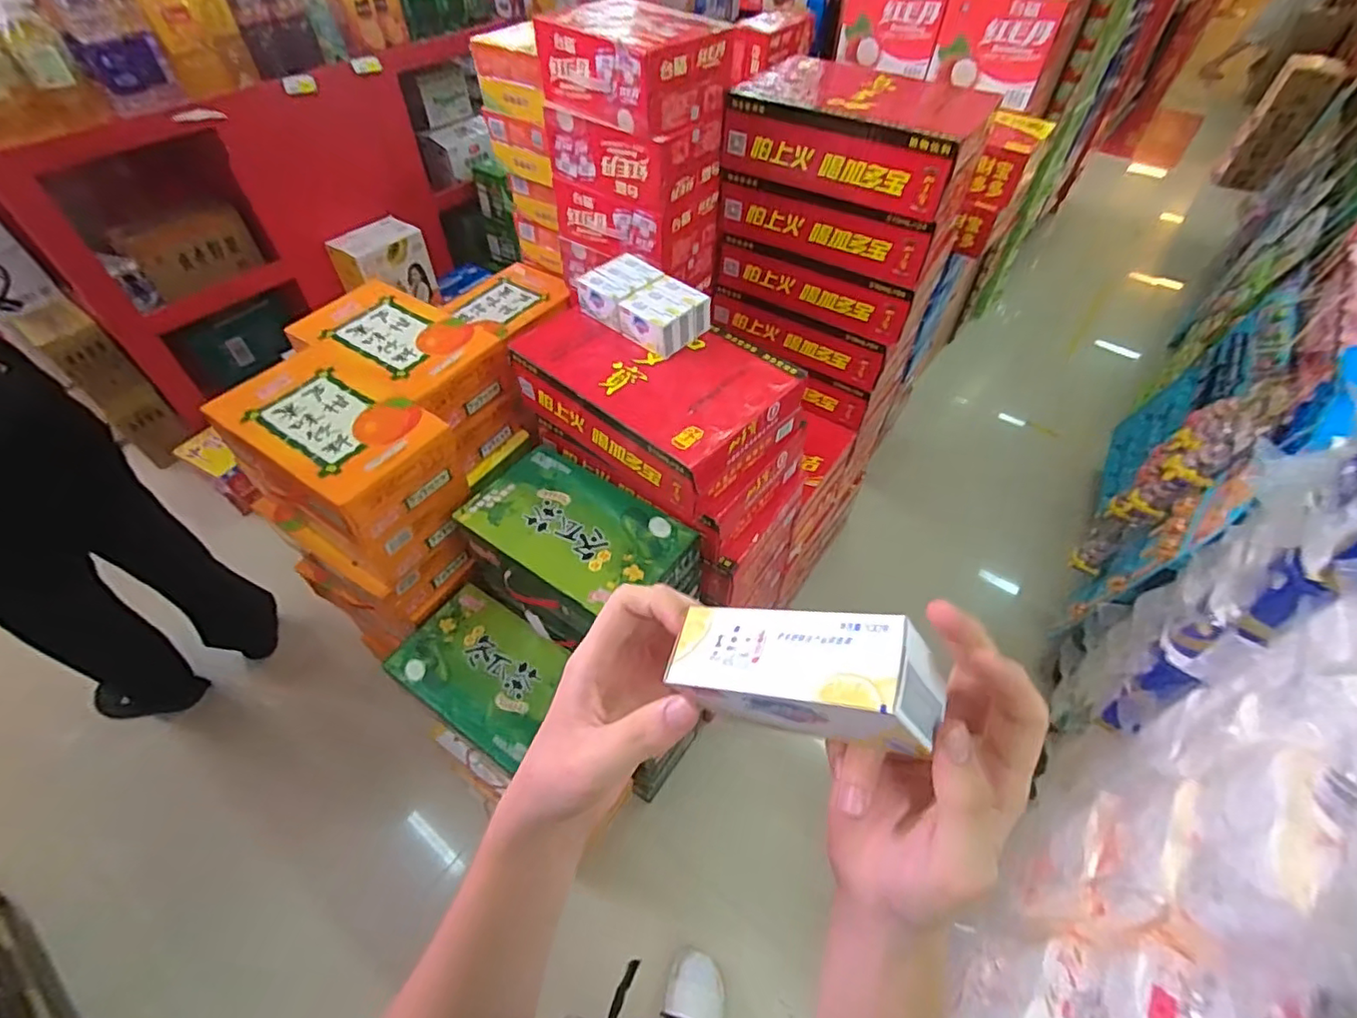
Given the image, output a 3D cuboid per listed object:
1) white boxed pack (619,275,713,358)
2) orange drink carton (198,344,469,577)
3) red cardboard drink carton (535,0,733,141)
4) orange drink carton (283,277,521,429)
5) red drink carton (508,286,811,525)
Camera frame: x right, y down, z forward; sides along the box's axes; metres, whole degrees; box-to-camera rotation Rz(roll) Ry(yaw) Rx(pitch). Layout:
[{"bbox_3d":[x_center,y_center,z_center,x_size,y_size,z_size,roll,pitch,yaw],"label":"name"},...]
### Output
[{"bbox_3d":[-0.019,-0.311,0.950,0.118,0.062,0.104,-36,60,-26],"label":"white boxed pack"},{"bbox_3d":[-0.569,-0.090,0.994,0.341,0.174,0.232,29,57,21],"label":"orange drink carton"},{"bbox_3d":[-0.077,-0.754,1.006,0.296,0.137,0.188,32,58,23],"label":"red cardboard drink carton"},{"bbox_3d":[-0.530,-0.286,1.125,0.371,0.132,0.222,26,56,19],"label":"orange drink carton"},{"bbox_3d":[-0.037,-0.193,0.971,0.408,0.122,0.265,36,59,25],"label":"red drink carton"}]

